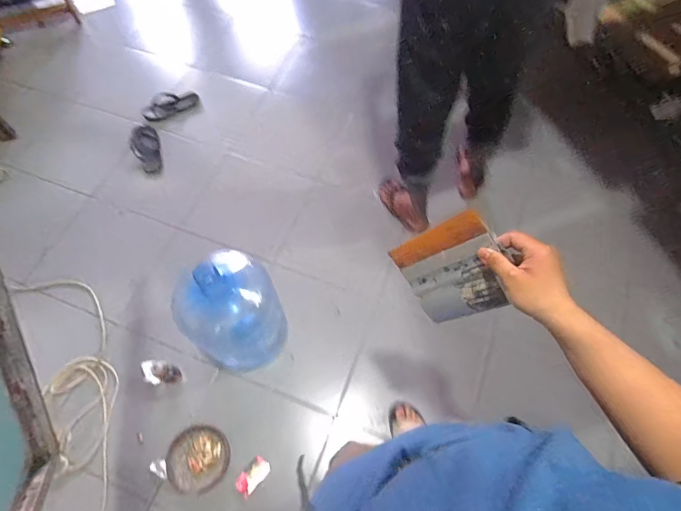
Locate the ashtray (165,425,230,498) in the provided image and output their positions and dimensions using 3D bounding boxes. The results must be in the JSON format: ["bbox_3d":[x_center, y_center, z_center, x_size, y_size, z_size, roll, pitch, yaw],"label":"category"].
[{"bbox_3d":[-0.411,0.588,1.149,0.171,0.027,0.171,0,63,-1],"label":"ashtray"}]

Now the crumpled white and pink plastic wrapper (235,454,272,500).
[{"bbox_3d":[-0.253,0.635,1.144,0.062,0.015,0.100,41,69,18],"label":"crumpled white and pink plastic wrapper"}]

